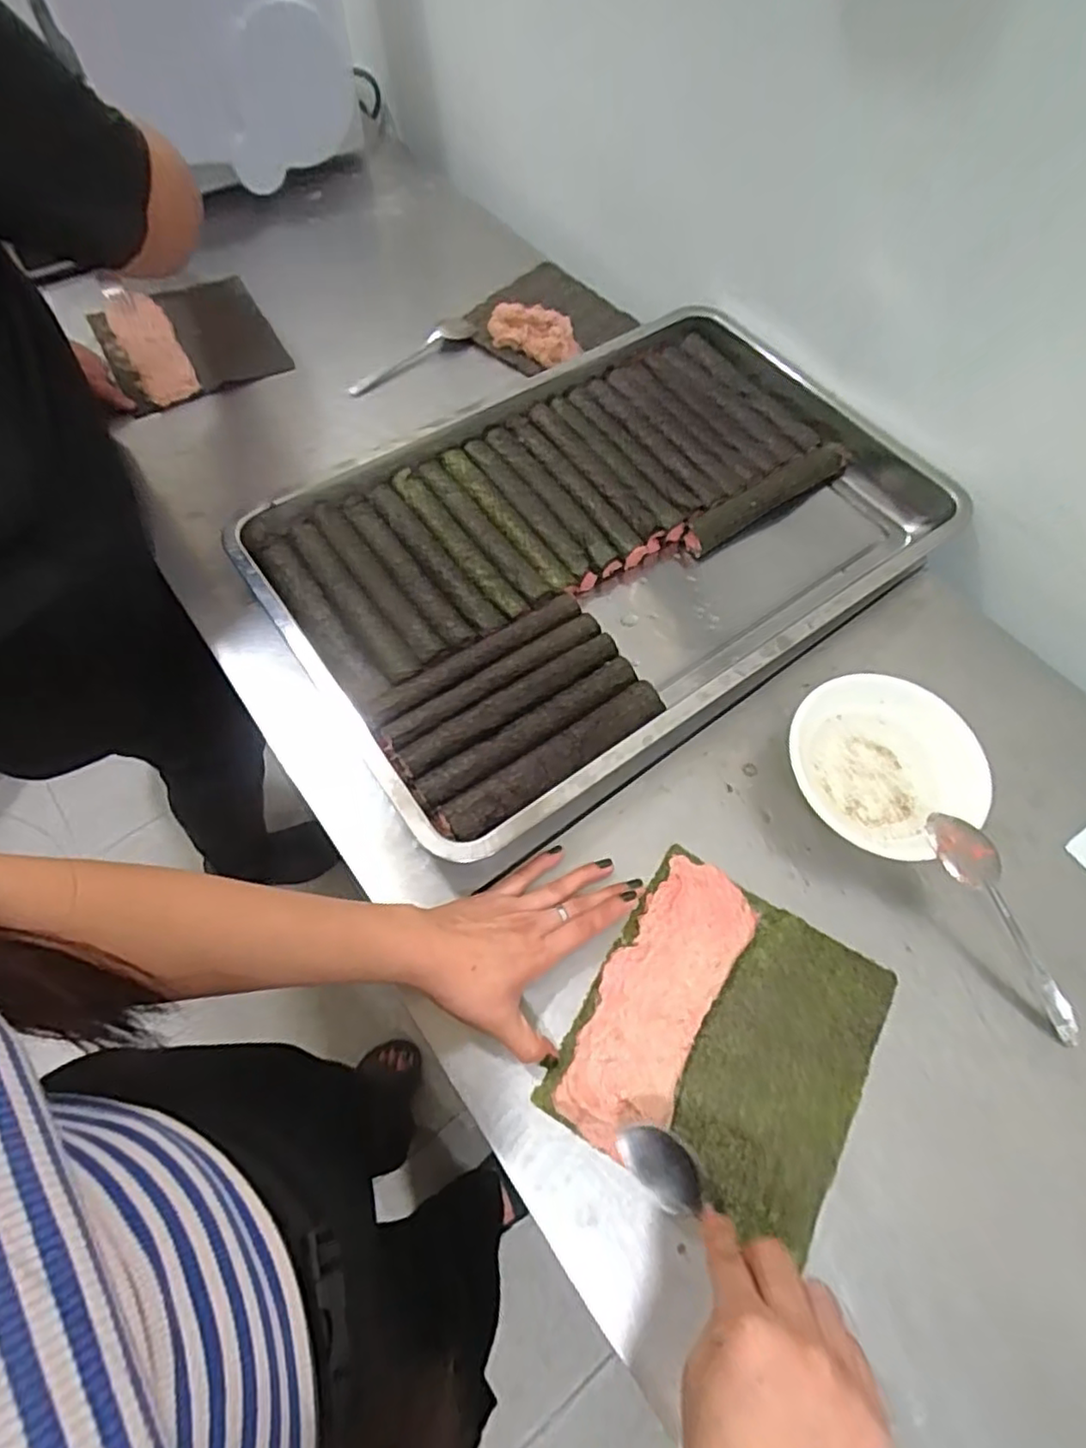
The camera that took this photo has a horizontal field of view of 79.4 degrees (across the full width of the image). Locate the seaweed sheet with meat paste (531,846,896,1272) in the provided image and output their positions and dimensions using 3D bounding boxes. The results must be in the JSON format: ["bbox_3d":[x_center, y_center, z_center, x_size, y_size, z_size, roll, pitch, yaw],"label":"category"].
[{"bbox_3d":[0.122,0.209,0.437,0.178,0.013,0.191,30,68,11],"label":"seaweed sheet with meat paste"}]

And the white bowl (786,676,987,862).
[{"bbox_3d":[0.268,0.028,0.506,0.143,0.040,0.135,1,62,-2],"label":"white bowl"}]

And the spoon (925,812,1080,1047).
[{"bbox_3d":[0.325,0.141,0.462,0.030,0.027,0.171,-30,90,-14],"label":"spoon"}]

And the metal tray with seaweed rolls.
[{"bbox_3d":[0.059,-0.177,0.605,0.583,0.047,0.389,-31,68,-17],"label":"metal tray with seaweed rolls"}]

